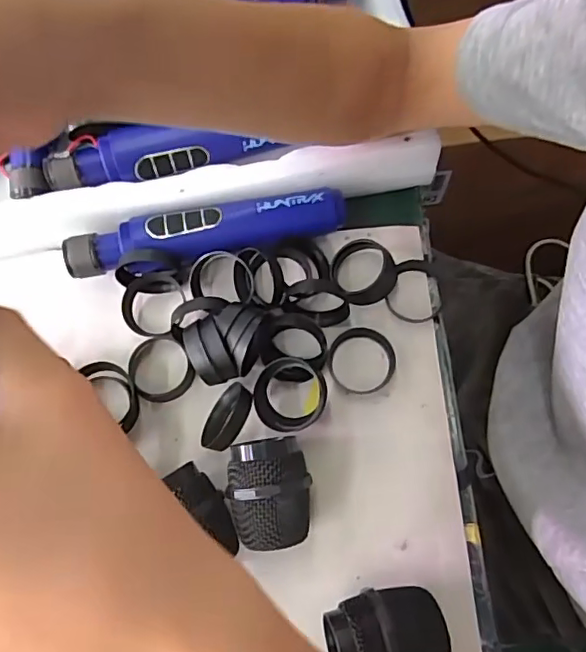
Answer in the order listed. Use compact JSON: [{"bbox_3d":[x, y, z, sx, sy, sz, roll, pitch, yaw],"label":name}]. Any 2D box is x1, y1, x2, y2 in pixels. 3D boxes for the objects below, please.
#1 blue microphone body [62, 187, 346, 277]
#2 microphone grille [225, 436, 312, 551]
[{"bbox_3d":[-0.059,-0.064,0.387,0.189,0.037,0.033,-11,71,-3],"label":"blue microphone body"},{"bbox_3d":[-0.013,0.097,0.321,0.044,0.047,0.057,-9,70,-2],"label":"microphone grille"}]

